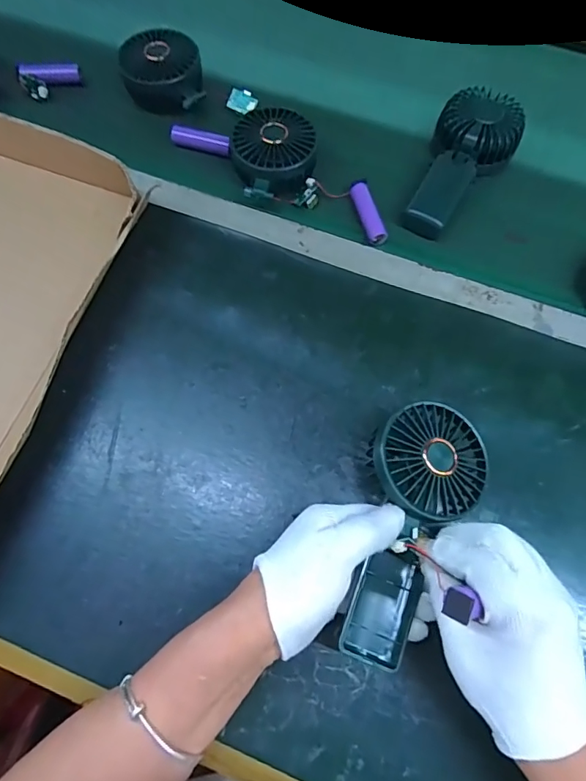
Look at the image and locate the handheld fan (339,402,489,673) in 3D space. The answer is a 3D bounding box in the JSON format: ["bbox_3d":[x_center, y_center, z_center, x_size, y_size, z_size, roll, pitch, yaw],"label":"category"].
[{"bbox_3d":[0.083,0.098,0.328,0.083,0.033,0.182,19,78,7],"label":"handheld fan"}]

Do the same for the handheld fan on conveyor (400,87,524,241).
[{"bbox_3d":[0.178,-0.231,0.472,0.084,0.046,0.167,20,71,7],"label":"handheld fan on conveyor"}]

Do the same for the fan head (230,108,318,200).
[{"bbox_3d":[-0.019,-0.243,0.470,0.086,0.034,0.089,0,69,0],"label":"fan head"}]

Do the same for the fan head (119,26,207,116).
[{"bbox_3d":[-0.144,-0.348,0.515,0.085,0.047,0.087,0,69,0],"label":"fan head"}]

